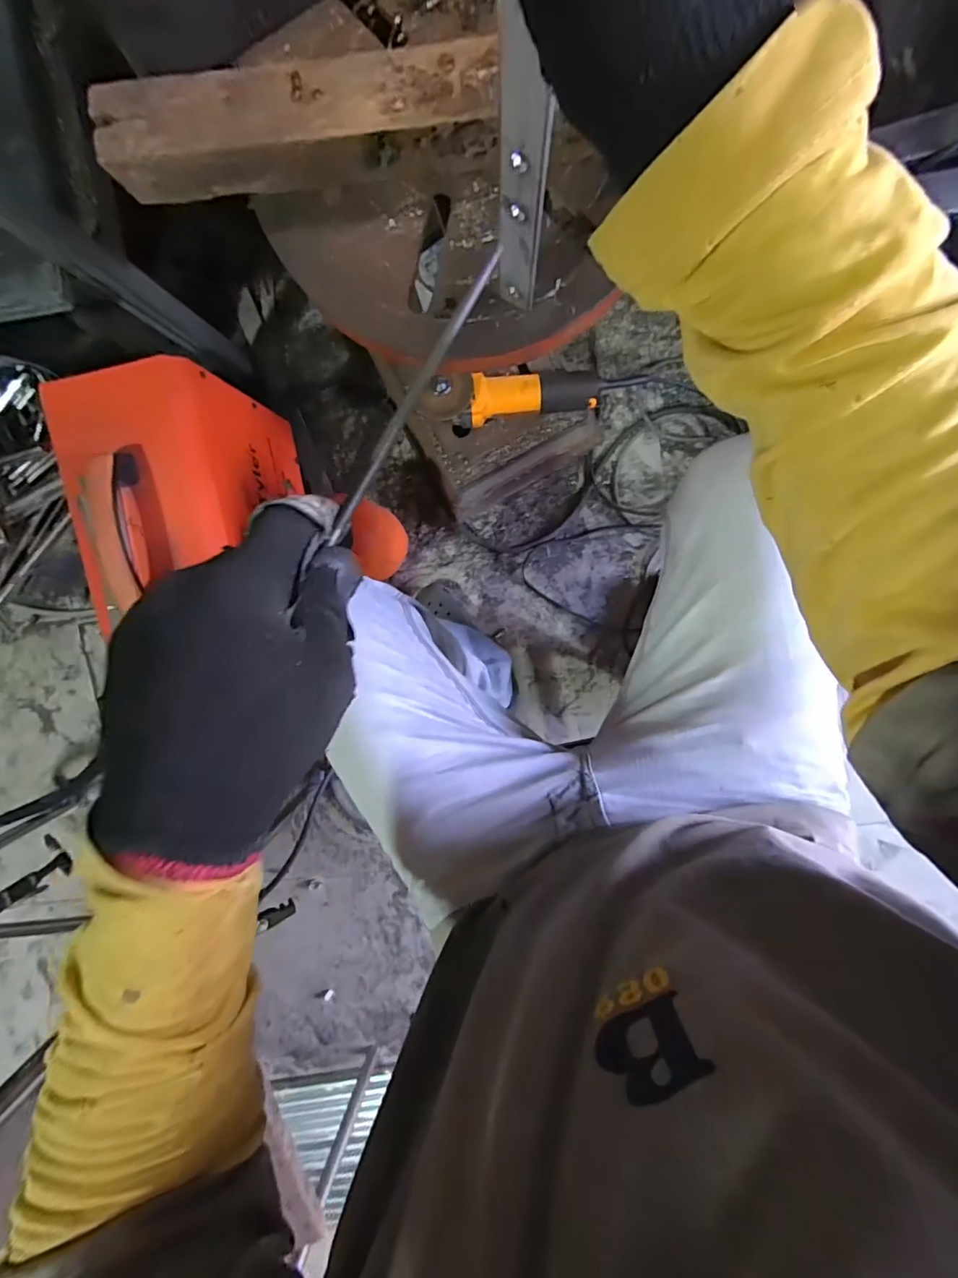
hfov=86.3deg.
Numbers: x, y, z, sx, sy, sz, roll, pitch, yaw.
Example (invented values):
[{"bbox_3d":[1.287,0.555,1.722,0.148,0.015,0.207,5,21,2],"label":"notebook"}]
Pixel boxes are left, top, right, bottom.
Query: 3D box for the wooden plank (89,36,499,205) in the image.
[{"bbox_3d":[-0.118,-0.328,0.328,0.241,0.043,0.048,-3,96,6],"label":"wooden plank"}]

